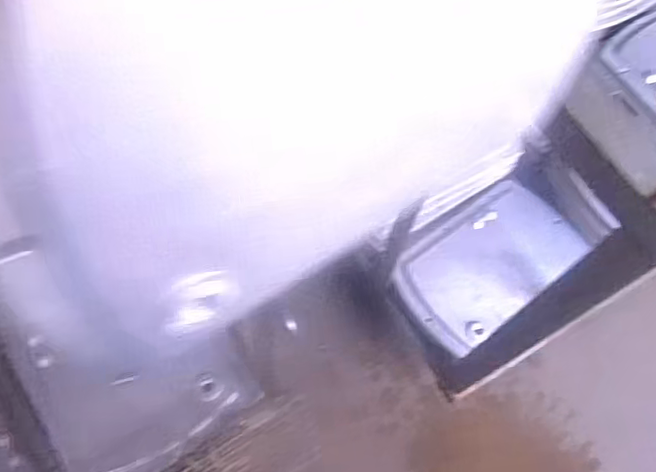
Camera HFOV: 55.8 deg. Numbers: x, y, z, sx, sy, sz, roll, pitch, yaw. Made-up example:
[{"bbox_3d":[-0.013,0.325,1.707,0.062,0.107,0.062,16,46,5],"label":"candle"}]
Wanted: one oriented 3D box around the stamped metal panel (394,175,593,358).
[{"bbox_3d":[0.319,0.053,1.236,0.369,0.052,0.213,-37,74,-16],"label":"stamped metal panel"}]

